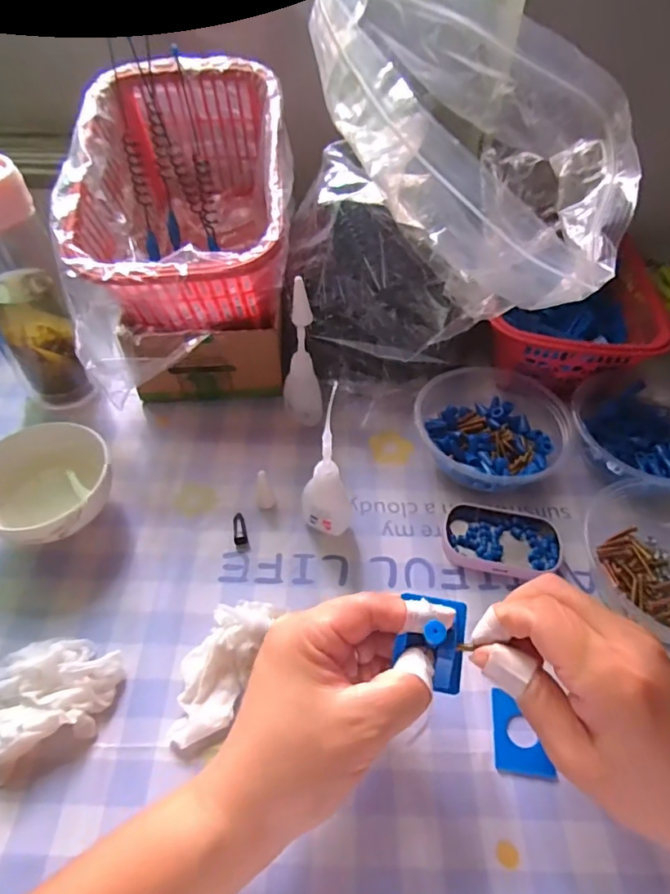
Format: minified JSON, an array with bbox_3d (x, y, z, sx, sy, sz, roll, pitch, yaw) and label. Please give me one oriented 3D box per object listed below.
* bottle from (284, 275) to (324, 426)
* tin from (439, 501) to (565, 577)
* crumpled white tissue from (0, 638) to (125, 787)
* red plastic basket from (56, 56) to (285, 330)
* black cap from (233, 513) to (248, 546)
[{"bbox_3d":[-0.024,-0.065,0.400,0.024,0.125,0.029,-20,53,-17],"label":"bottle"},{"bbox_3d":[0.118,0.064,0.370,0.081,0.013,0.052,3,50,1],"label":"tin"},{"bbox_3d":[-0.165,0.139,0.294,0.080,0.020,0.063,-22,54,-19],"label":"crumpled white tissue"},{"bbox_3d":[-0.117,-0.193,0.412,0.160,0.123,0.227,-2,50,-3],"label":"red plastic basket"},{"bbox_3d":[-0.069,0.058,0.373,0.009,0.008,0.023,-10,51,-10],"label":"black cap"}]

